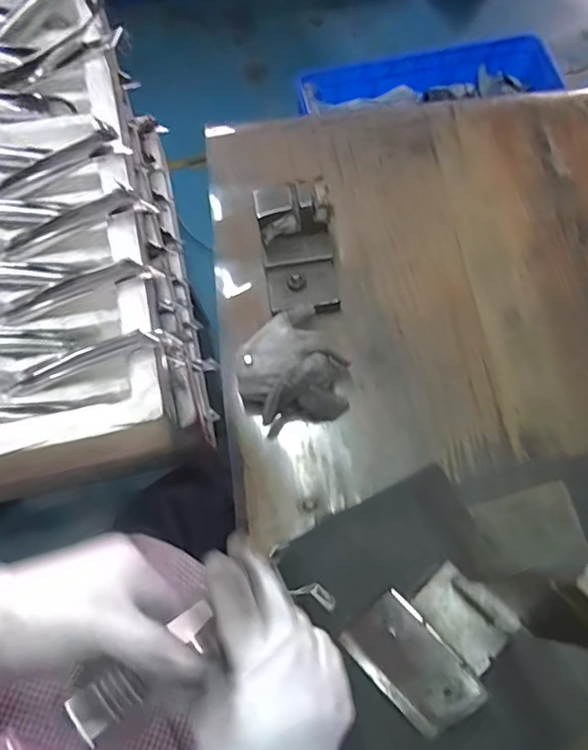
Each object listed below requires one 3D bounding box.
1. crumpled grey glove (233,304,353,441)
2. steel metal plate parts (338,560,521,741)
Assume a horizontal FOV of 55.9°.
[{"bbox_3d":[-0.002,-0.001,0.454,0.091,0.054,0.086,-28,71,-10],"label":"crumpled grey glove"},{"bbox_3d":[0.094,0.182,0.379,0.092,0.049,0.087,-43,74,-14],"label":"steel metal plate parts"}]

